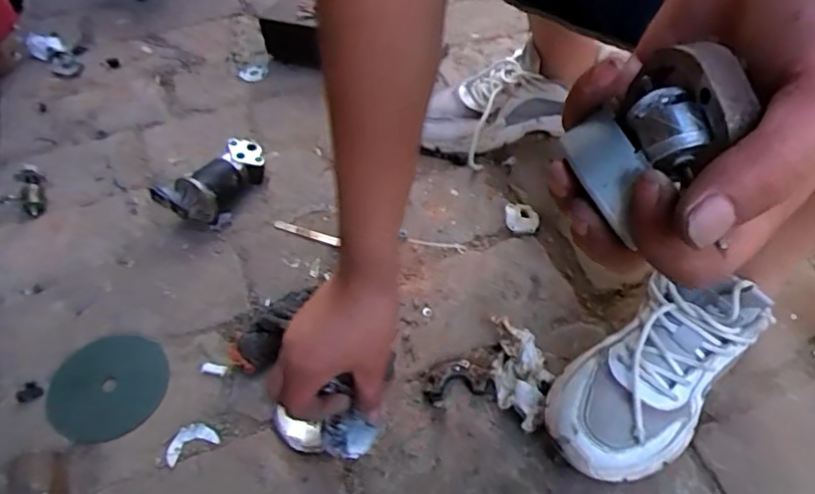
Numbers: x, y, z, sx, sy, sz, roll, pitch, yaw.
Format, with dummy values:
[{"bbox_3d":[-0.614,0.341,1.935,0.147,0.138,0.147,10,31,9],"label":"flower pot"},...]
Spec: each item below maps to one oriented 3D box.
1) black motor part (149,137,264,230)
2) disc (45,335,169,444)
[{"bbox_3d":[-0.212,-0.071,0.674,0.067,0.048,0.134,34,58,26],"label":"black motor part"},{"bbox_3d":[-0.267,0.125,0.539,0.097,0.007,0.103,2,51,-3],"label":"disc"}]

